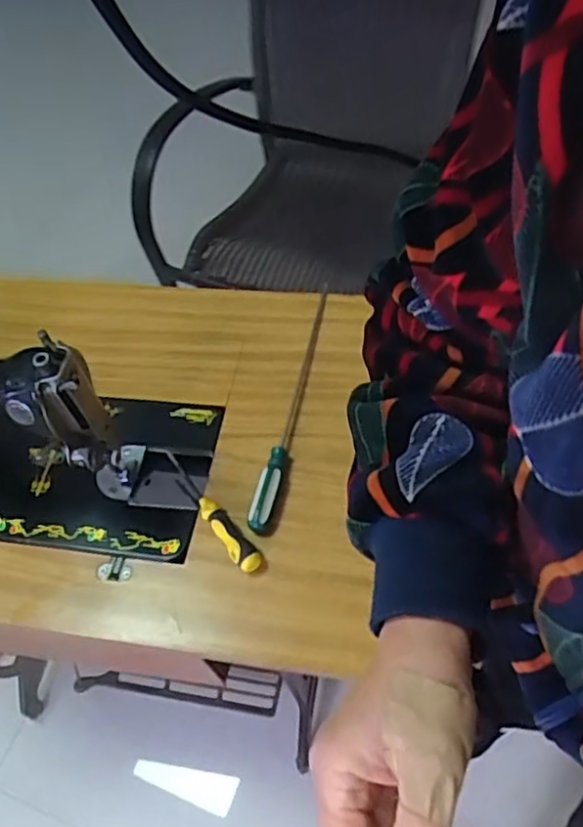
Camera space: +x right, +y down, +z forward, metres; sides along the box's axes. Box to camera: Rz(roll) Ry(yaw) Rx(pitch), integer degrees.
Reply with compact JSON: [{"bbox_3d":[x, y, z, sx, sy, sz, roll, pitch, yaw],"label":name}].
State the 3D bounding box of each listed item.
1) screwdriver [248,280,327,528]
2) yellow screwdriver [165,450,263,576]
[{"bbox_3d":[0.007,-0.017,0.706,0.022,0.024,0.313,12,56,11],"label":"screwdriver"},{"bbox_3d":[-0.081,0.086,0.647,0.022,0.025,0.169,-30,59,-18],"label":"yellow screwdriver"}]

